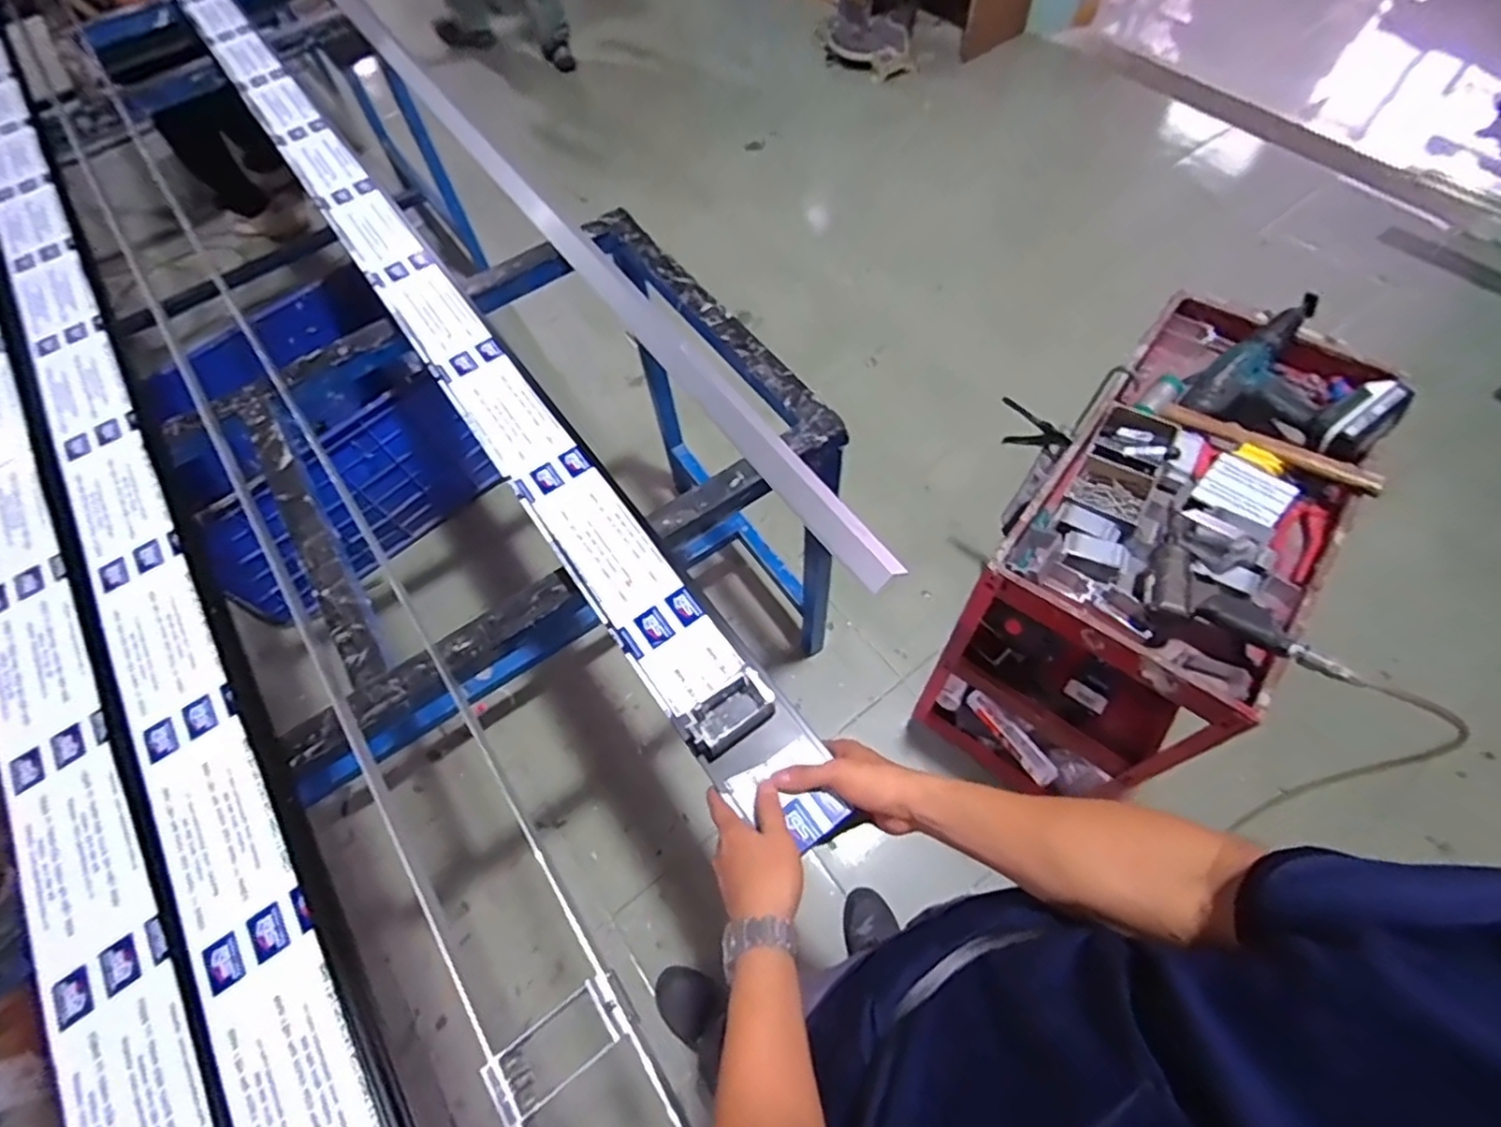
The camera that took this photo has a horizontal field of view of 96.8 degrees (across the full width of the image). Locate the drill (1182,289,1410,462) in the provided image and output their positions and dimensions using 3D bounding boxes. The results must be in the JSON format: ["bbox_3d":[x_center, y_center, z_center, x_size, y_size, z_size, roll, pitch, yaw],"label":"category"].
[{"bbox_3d":[0.834,-0.280,1.001,0.237,0.107,0.246,-37,65,-15],"label":"drill"}]

